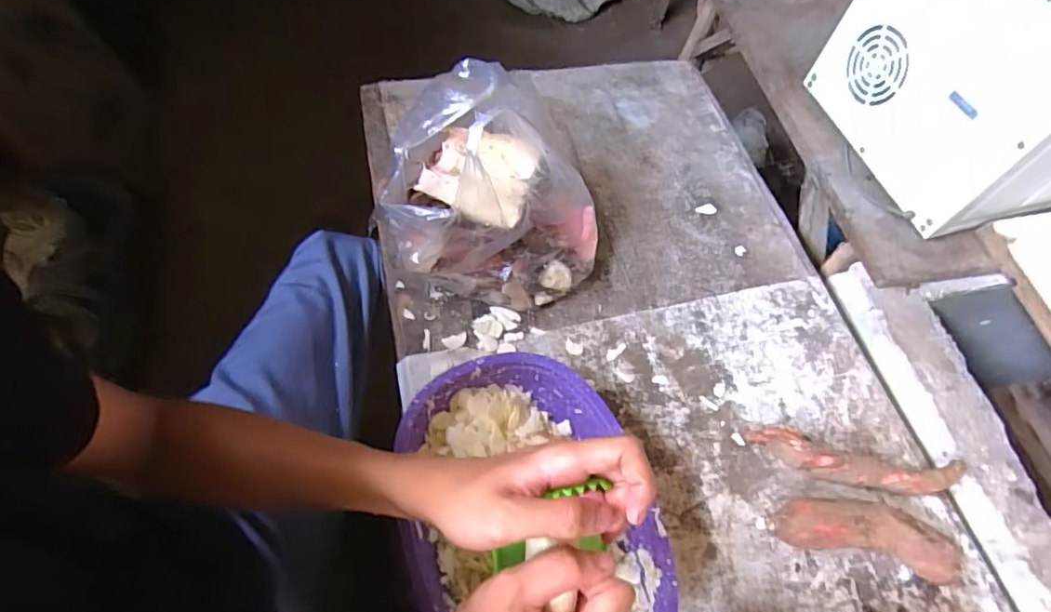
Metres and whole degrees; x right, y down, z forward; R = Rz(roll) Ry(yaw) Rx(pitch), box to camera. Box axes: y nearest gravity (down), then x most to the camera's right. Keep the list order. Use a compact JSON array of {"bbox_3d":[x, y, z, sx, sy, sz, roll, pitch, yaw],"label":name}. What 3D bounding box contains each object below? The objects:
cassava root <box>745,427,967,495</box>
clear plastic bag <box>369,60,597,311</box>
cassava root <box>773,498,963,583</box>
[{"bbox_3d":[0.353,0.167,0.599,0.225,0.034,0.040,9,61,3],"label":"cassava root"},{"bbox_3d":[-0.027,-0.137,0.634,0.238,0.230,0.206,7,60,-3],"label":"clear plastic bag"},{"bbox_3d":[0.334,0.225,0.561,0.170,0.044,0.053,11,61,4],"label":"cassava root"}]

